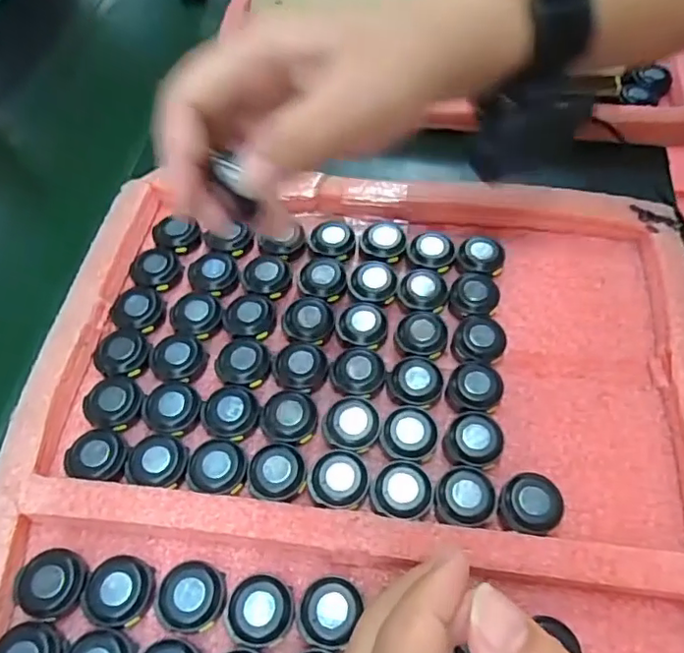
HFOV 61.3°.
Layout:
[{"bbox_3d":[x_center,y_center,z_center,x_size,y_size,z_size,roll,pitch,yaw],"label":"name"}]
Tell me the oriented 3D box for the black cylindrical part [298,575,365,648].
[{"bbox_3d":[-0.006,0.127,0.259,0.026,0.013,0.028,-2,57,3],"label":"black cylindrical part"}]

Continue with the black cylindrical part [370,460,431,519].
[{"bbox_3d":[0.029,0.082,0.288,0.029,0.011,0.029,-2,57,3],"label":"black cylindrical part"}]

